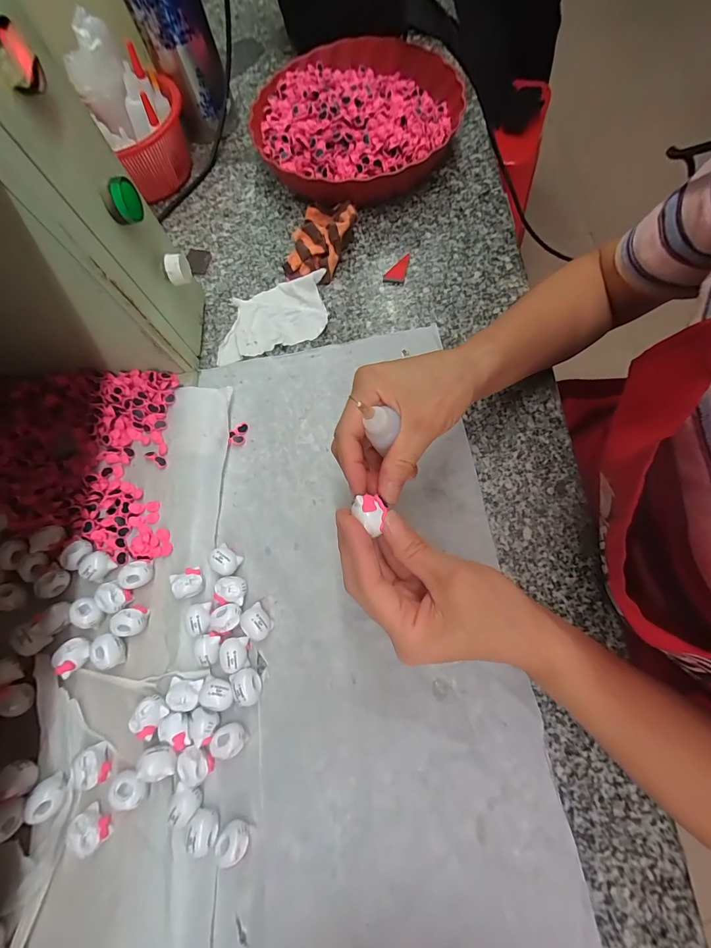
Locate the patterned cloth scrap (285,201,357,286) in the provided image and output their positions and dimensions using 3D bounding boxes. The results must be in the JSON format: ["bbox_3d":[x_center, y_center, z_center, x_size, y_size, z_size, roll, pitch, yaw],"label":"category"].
[{"bbox_3d":[-0.039,-0.268,0.419,0.068,0.032,0.104,17,75,10],"label":"patterned cloth scrap"}]

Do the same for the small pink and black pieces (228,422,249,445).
[{"bbox_3d":[-0.116,-0.041,0.365,0.015,0.006,0.024,8,73,8],"label":"small pink and black pieces"}]

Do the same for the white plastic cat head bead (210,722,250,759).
[{"bbox_3d":[-0.094,0.200,0.279,0.025,0.018,0.021,-30,72,-5],"label":"white plastic cat head bead"}]

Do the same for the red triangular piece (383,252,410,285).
[{"bbox_3d":[0.046,-0.229,0.412,0.022,0.006,0.042,12,73,9],"label":"red triangular piece"}]

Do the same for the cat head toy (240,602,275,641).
[{"bbox_3d":[-0.082,0.122,0.303,0.022,0.020,0.026,-35,72,-6],"label":"cat head toy"}]

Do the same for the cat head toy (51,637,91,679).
[{"bbox_3d":[-0.221,0.142,0.290,0.022,0.015,0.024,-2,72,5],"label":"cat head toy"}]

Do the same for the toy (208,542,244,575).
[{"bbox_3d":[-0.114,0.075,0.320,0.025,0.017,0.021,34,78,15],"label":"toy"}]

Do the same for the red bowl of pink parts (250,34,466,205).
[{"bbox_3d":[-0.001,-0.423,0.451,0.235,0.059,0.235,-2,72,5],"label":"red bowl of pink parts"}]

